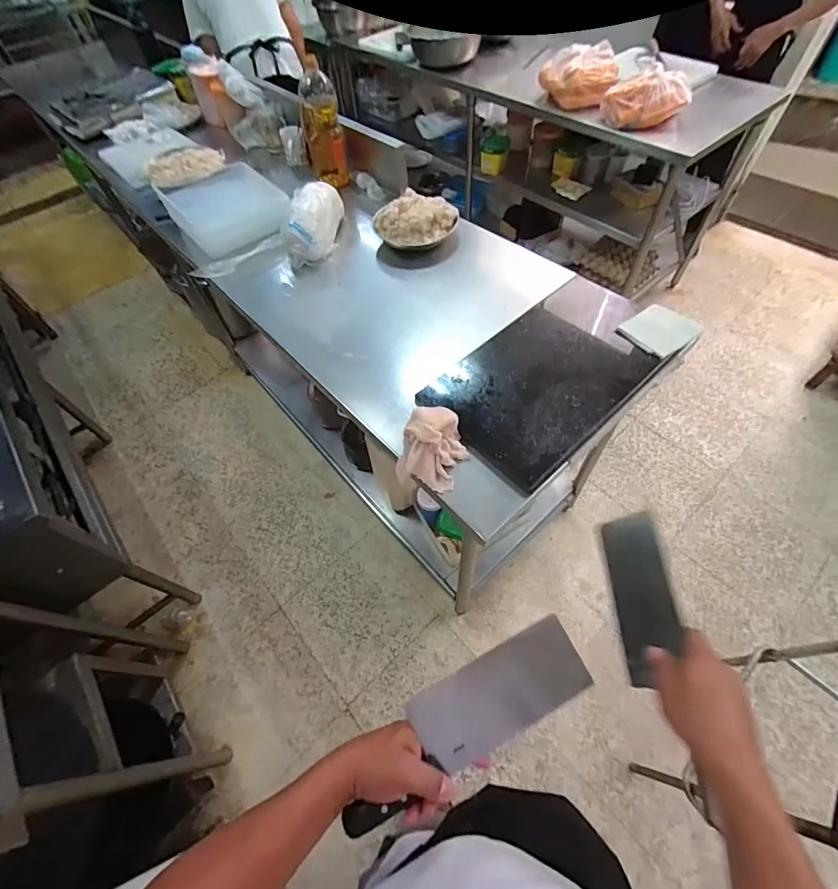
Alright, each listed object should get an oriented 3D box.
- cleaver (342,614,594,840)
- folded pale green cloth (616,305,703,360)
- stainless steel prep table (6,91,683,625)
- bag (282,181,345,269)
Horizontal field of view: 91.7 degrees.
[{"bbox_3d":[0.049,0.310,0.459,0.300,0.022,0.092,-32,83,-8],"label":"cleaver"},{"bbox_3d":[0.534,-0.256,0.903,0.163,0.014,0.125,-33,59,-18],"label":"folded pale green cloth"},{"bbox_3d":[-0.245,-0.379,1.490,0.679,0.858,1.834,-39,63,-20],"label":"stainless steel prep table"},{"bbox_3d":[-0.308,-0.656,1.210,0.128,0.123,0.283,9,69,11],"label":"bag"}]

